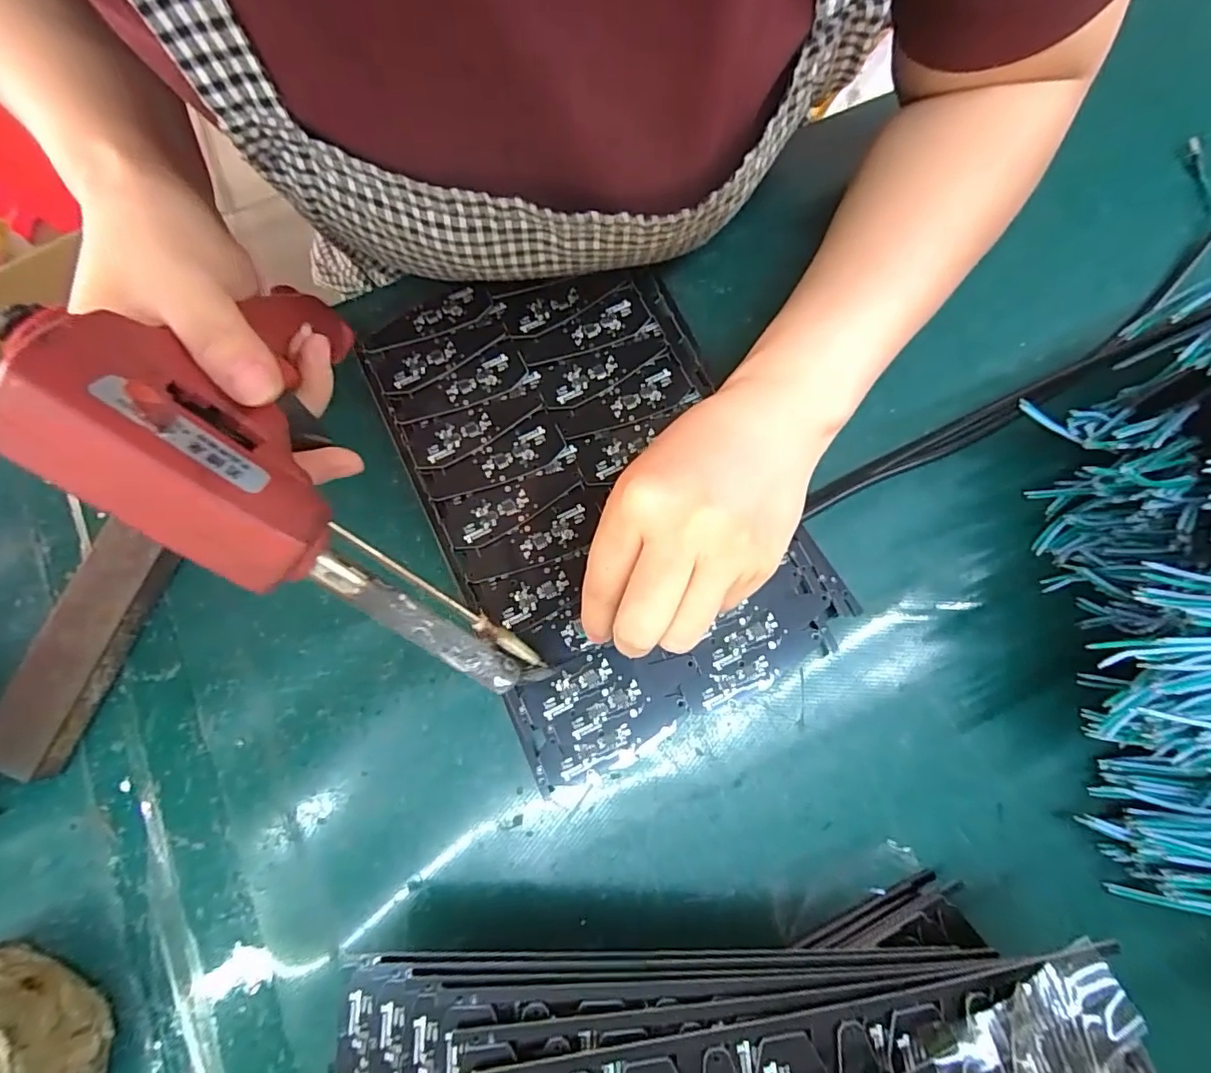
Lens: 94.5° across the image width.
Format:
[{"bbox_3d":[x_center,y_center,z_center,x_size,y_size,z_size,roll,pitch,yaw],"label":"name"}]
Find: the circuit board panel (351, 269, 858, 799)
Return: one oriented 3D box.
[{"bbox_3d":[-0.007,-0.029,0.270,0.154,0.007,0.239,-25,79,-5],"label":"circuit board panel"}]

